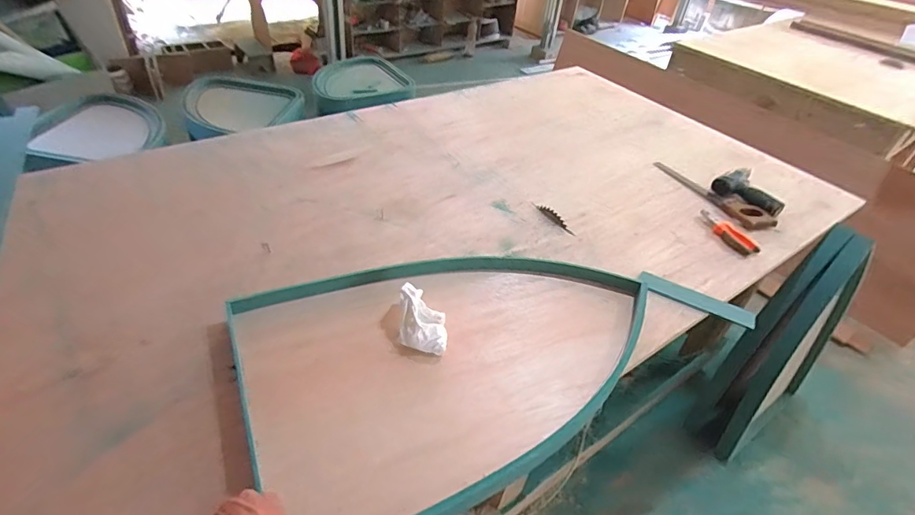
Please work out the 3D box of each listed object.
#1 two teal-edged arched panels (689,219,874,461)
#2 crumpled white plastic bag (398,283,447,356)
[{"bbox_3d":[1.069,0.281,1.537,0.515,0.780,0.216,-22,49,-30],"label":"two teal-edged arched panels"},{"bbox_3d":[-0.063,0.116,0.880,0.087,0.069,0.123,1,42,-7],"label":"crumpled white plastic bag"}]

